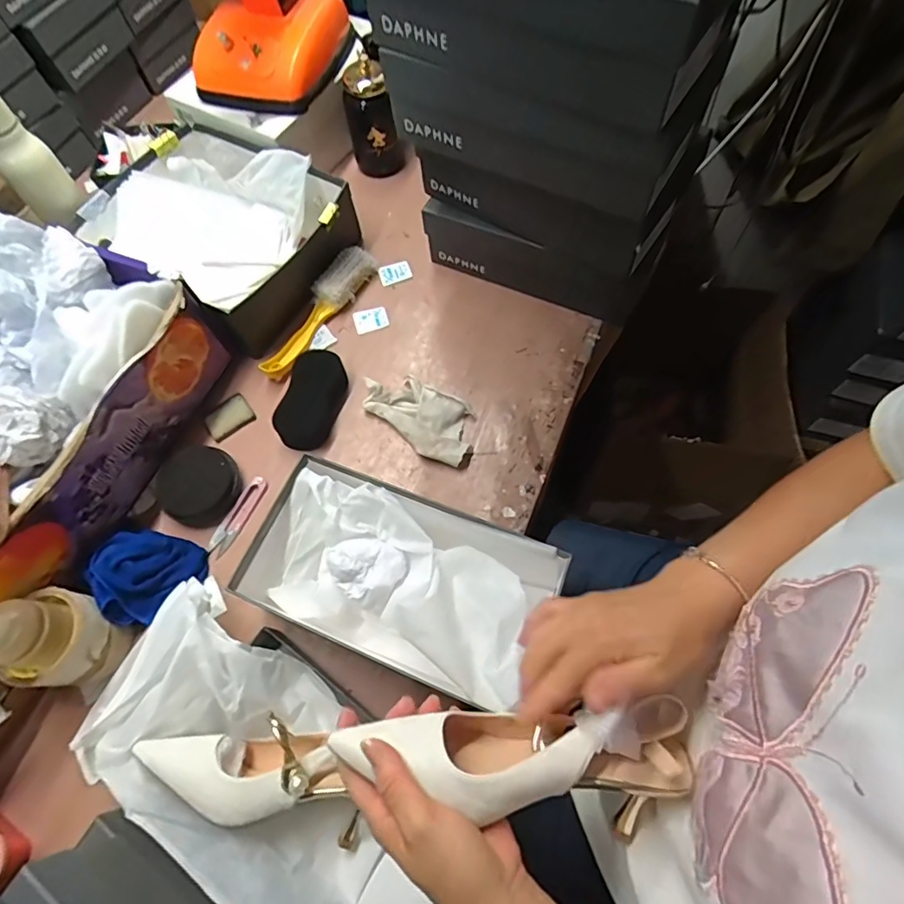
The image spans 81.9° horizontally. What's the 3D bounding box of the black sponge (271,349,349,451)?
[{"bbox_3d":[-0.176,-0.069,0.656,0.063,0.040,0.122,14,68,9],"label":"black sponge"}]

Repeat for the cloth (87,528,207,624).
[{"bbox_3d":[-0.336,0.135,0.568,0.096,0.052,0.102,21,69,12],"label":"cloth"}]

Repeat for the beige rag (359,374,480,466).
[{"bbox_3d":[-0.043,-0.049,0.650,0.159,0.022,0.079,31,71,15],"label":"beige rag"}]

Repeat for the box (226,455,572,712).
[{"bbox_3d":[-0.056,0.121,0.520,0.286,0.106,0.151,19,69,11],"label":"box"}]

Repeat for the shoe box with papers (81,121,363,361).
[{"bbox_3d":[-0.324,-0.321,0.742,0.328,0.092,0.258,35,72,17],"label":"shoe box with papers"}]

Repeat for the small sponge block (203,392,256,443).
[{"bbox_3d":[-0.288,-0.044,0.673,0.059,0.007,0.045,-38,69,-13],"label":"small sponge block"}]

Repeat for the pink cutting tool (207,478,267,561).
[{"bbox_3d":[-0.255,0.076,0.621,0.028,0.009,0.101,24,70,13],"label":"pink cutting tool"}]

